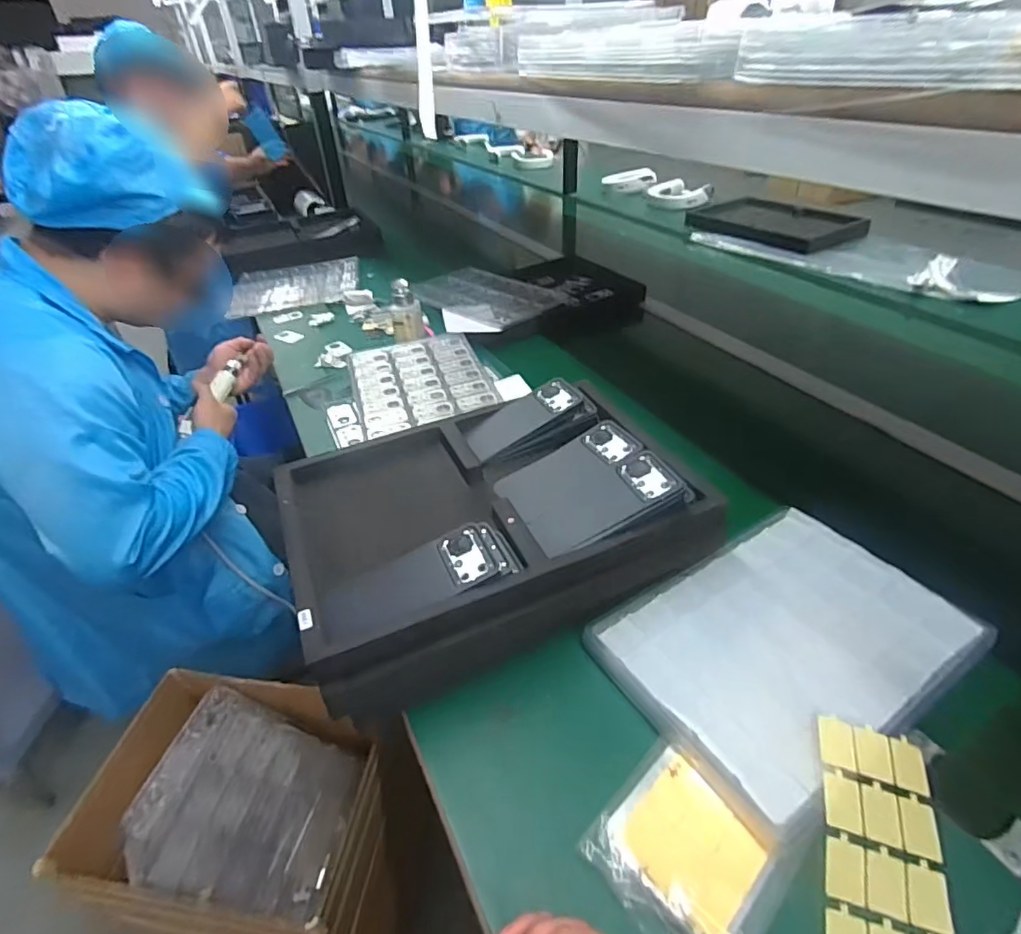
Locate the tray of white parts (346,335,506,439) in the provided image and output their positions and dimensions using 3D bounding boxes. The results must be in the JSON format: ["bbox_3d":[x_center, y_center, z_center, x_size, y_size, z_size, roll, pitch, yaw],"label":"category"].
[{"bbox_3d":[-0.161,-0.152,0.964,0.225,0.028,0.301,-13,39,-13],"label":"tray of white parts"}]

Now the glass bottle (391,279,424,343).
[{"bbox_3d":[-0.211,-0.309,1.094,0.061,0.108,0.063,-5,38,-2],"label":"glass bottle"}]

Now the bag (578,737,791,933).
[{"bbox_3d":[0.129,0.278,0.395,0.115,0.012,0.119,27,47,33],"label":"bag"}]

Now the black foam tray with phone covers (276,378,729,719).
[{"bbox_3d":[-0.026,0.043,0.617,0.420,0.108,0.307,-17,40,-17],"label":"black foam tray with phone covers"}]

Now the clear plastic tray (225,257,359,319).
[{"bbox_3d":[-0.559,-0.482,1.432,0.311,0.024,0.311,-11,39,-10],"label":"clear plastic tray"}]

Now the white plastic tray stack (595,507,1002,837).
[{"bbox_3d":[0.264,0.161,0.523,0.317,0.030,0.221,-22,42,-23],"label":"white plastic tray stack"}]

